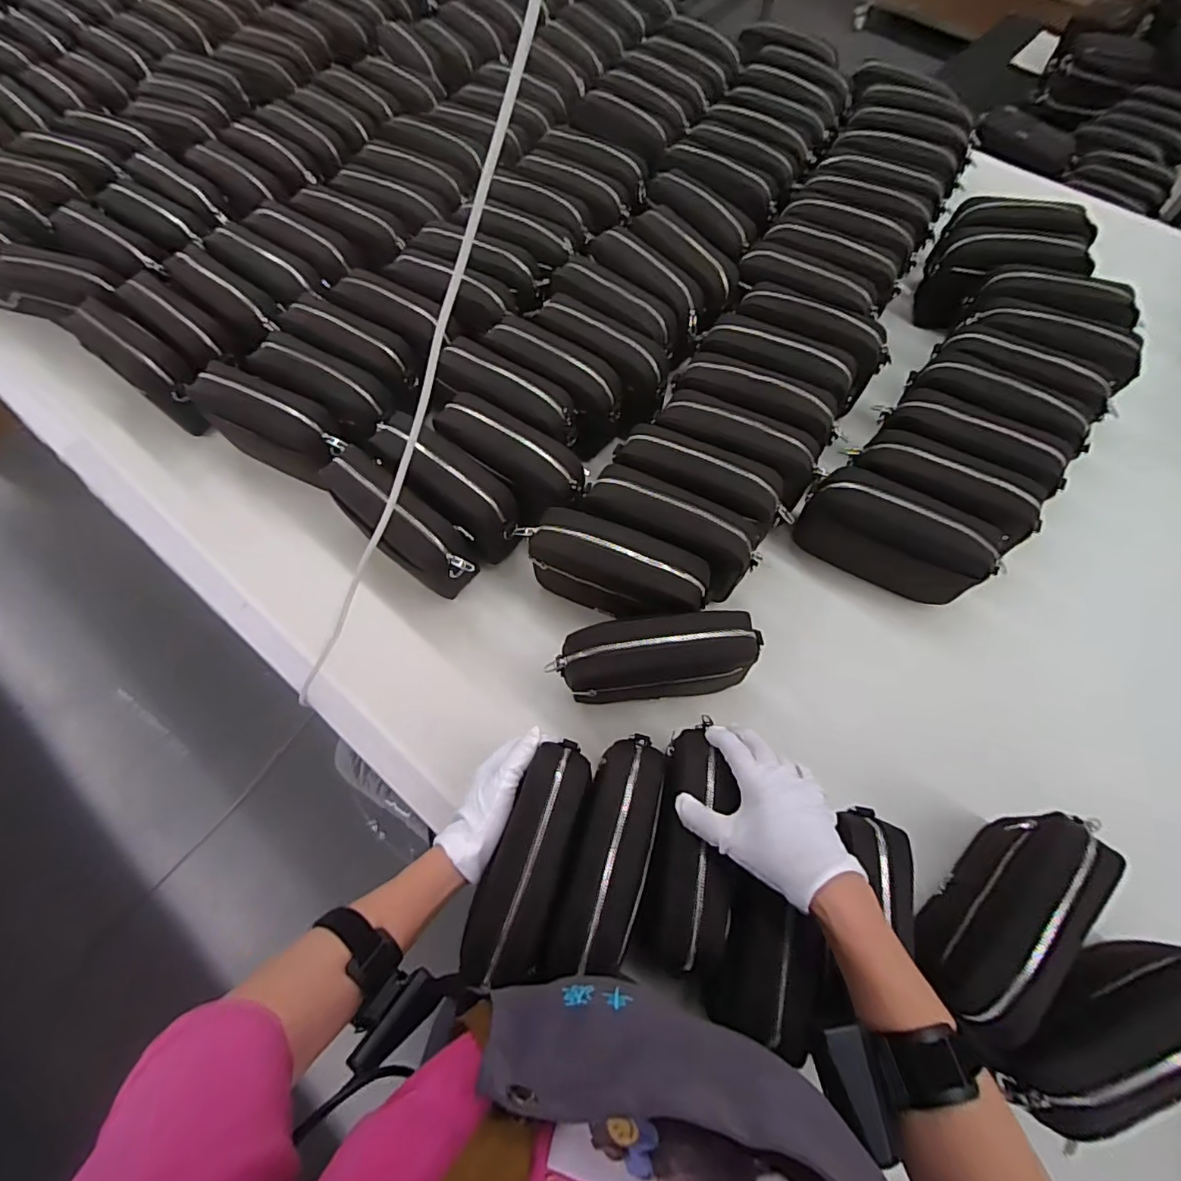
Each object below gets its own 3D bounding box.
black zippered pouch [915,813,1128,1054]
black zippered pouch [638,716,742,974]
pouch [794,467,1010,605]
[{"bbox_3d":[0.360,0.282,0.486,0.064,0.112,0.201,40,73,16],"label":"black zippered pouch"},{"bbox_3d":[0.088,0.208,0.472,0.069,0.050,0.194,7,67,4],"label":"black zippered pouch"},{"bbox_3d":[0.354,-0.061,0.654,0.208,0.118,0.059,28,70,12],"label":"pouch"}]

